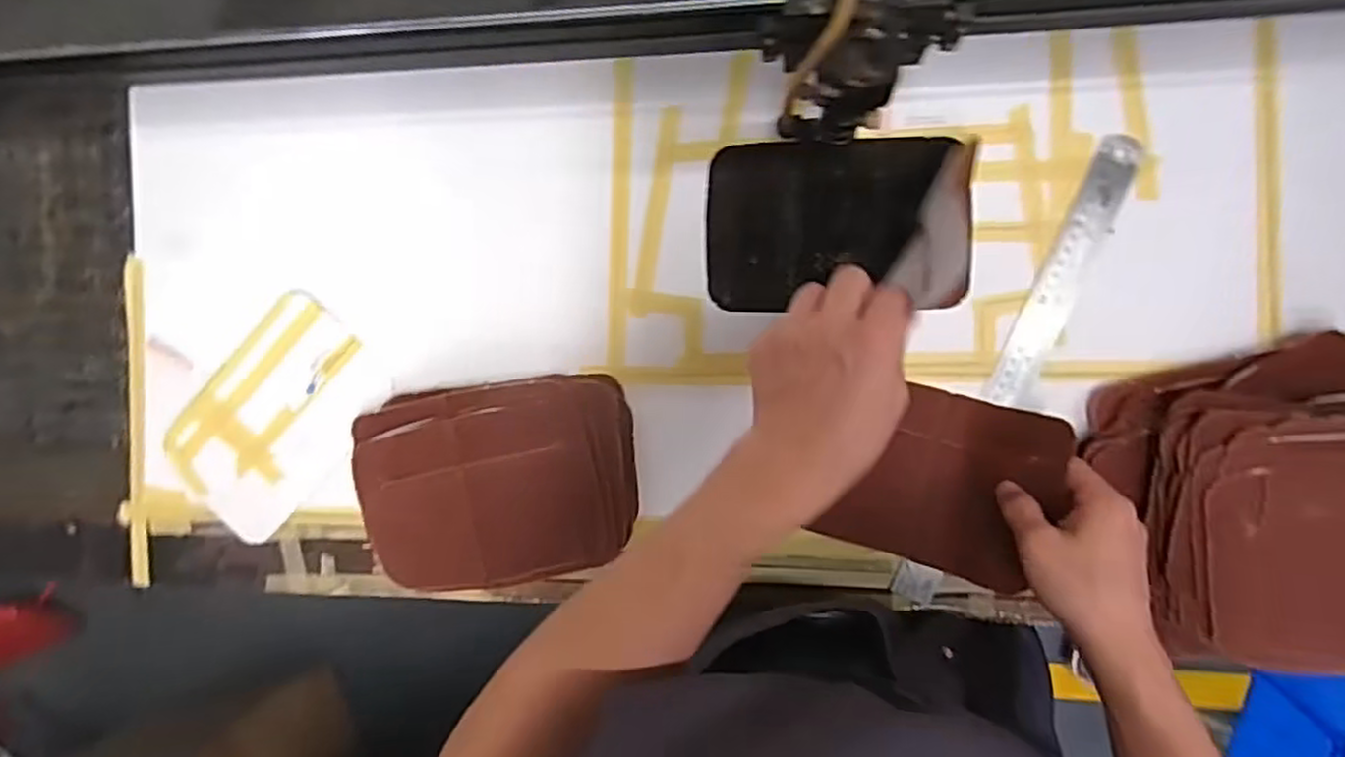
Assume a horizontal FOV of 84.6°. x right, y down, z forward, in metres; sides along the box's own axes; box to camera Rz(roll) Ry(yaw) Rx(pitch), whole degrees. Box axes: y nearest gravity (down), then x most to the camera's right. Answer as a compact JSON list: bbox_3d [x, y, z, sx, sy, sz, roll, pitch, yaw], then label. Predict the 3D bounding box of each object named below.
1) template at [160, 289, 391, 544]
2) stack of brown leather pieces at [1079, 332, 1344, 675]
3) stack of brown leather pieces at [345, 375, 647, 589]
[{"bbox_3d":[-0.343,0.034,0.642,0.132,0.009,0.200,41,95,1],"label":"template"},{"bbox_3d":[0.439,0.084,0.499,0.267,0.089,0.206,-1,92,8],"label":"stack of brown leather pieces"},{"bbox_3d":[-0.145,0.086,0.606,0.228,0.031,0.159,-9,92,7],"label":"stack of brown leather pieces"}]

